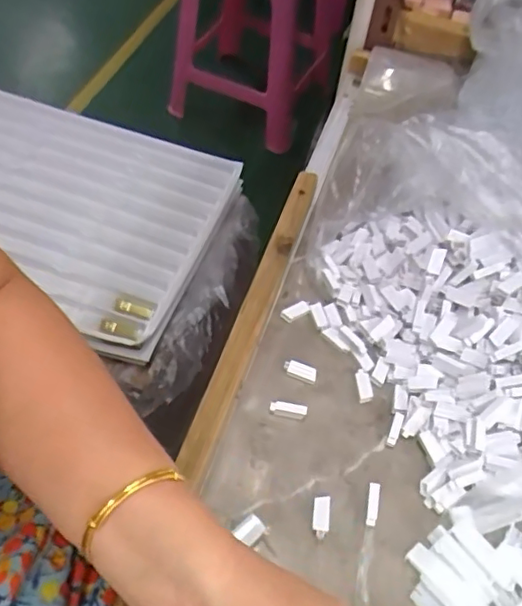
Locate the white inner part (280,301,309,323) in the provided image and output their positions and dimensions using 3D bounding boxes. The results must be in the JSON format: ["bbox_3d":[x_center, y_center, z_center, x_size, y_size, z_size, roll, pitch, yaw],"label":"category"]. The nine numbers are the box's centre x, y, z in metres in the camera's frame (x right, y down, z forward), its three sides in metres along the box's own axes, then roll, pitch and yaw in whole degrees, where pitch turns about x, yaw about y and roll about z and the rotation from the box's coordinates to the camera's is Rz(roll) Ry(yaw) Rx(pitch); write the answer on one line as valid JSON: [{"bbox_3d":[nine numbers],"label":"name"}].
[{"bbox_3d":[0.027,0.006,0.464,0.023,0.006,0.009,-27,60,-22],"label":"white inner part"}]

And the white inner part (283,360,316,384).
[{"bbox_3d":[0.029,0.050,0.432,0.025,0.006,0.012,23,55,12],"label":"white inner part"}]

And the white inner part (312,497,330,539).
[{"bbox_3d":[0.038,0.135,0.370,0.010,0.005,0.025,8,53,1],"label":"white inner part"}]

